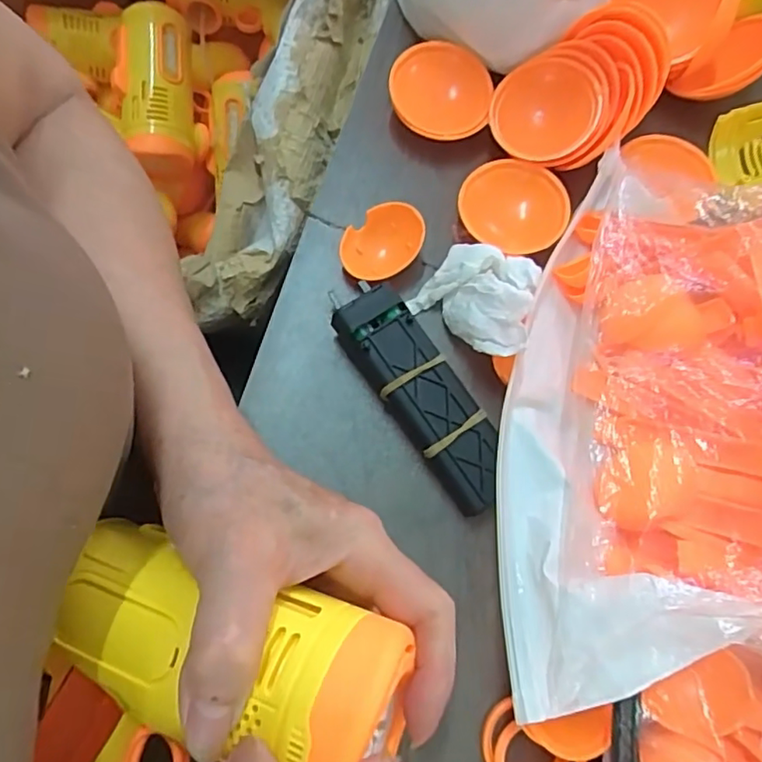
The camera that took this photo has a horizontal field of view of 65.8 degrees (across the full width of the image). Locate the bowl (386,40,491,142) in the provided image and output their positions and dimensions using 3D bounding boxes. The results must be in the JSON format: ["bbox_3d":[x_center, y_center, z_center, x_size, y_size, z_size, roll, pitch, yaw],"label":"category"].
[{"bbox_3d":[0.032,-0.155,0.316,0.054,0.015,0.054,0,81,0],"label":"bowl"}]

